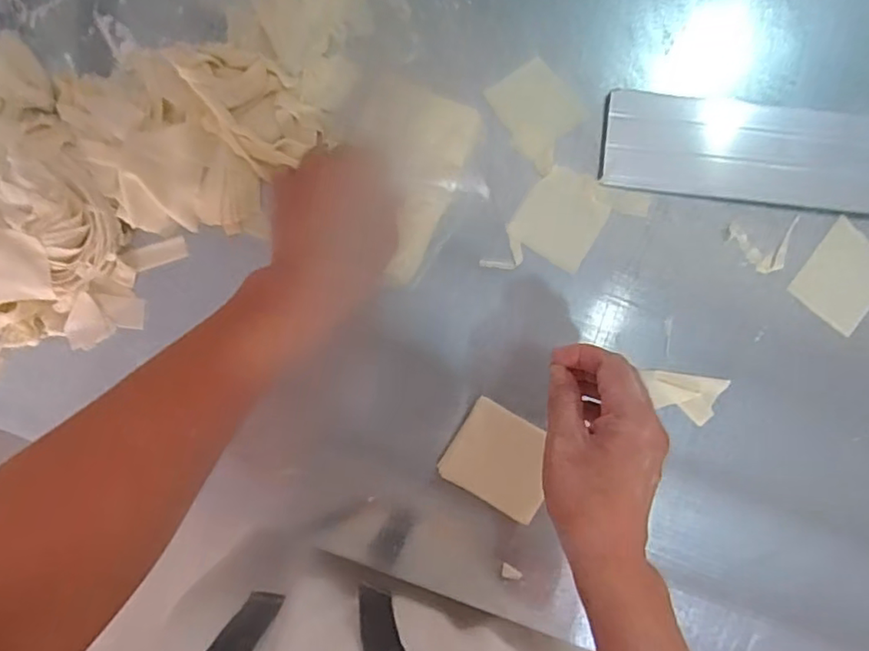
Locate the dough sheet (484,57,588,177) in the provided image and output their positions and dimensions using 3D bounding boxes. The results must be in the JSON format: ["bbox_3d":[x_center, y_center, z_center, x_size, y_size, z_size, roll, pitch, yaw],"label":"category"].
[{"bbox_3d":[0.096,-0.195,0.558,0.071,0.007,0.090,-39,91,-3],"label":"dough sheet"}]

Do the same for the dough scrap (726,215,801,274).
[{"bbox_3d":[0.310,-0.074,0.567,0.068,0.004,0.048,-5,89,-3],"label":"dough scrap"}]

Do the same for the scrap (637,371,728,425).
[{"bbox_3d":[0.229,0.063,0.557,0.081,0.008,0.044,17,90,-16],"label":"scrap"}]

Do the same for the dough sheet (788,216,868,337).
[{"bbox_3d":[0.389,-0.046,0.571,0.074,0.005,0.086,37,88,-1],"label":"dough sheet"}]

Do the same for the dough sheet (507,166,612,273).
[{"bbox_3d":[0.118,-0.099,0.556,0.074,0.004,0.079,34,88,-6],"label":"dough sheet"}]

